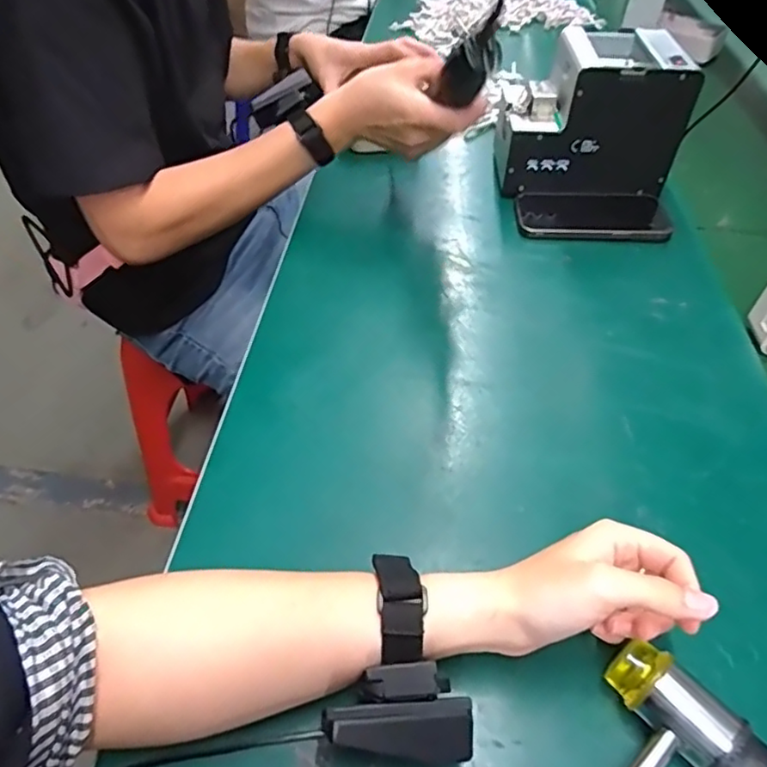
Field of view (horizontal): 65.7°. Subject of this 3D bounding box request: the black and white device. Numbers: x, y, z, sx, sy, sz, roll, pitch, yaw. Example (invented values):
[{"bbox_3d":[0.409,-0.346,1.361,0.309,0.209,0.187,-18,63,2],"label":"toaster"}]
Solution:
[{"bbox_3d":[0.231,-0.273,0.653,0.188,0.142,0.202,3,48,0],"label":"black and white device"}]

